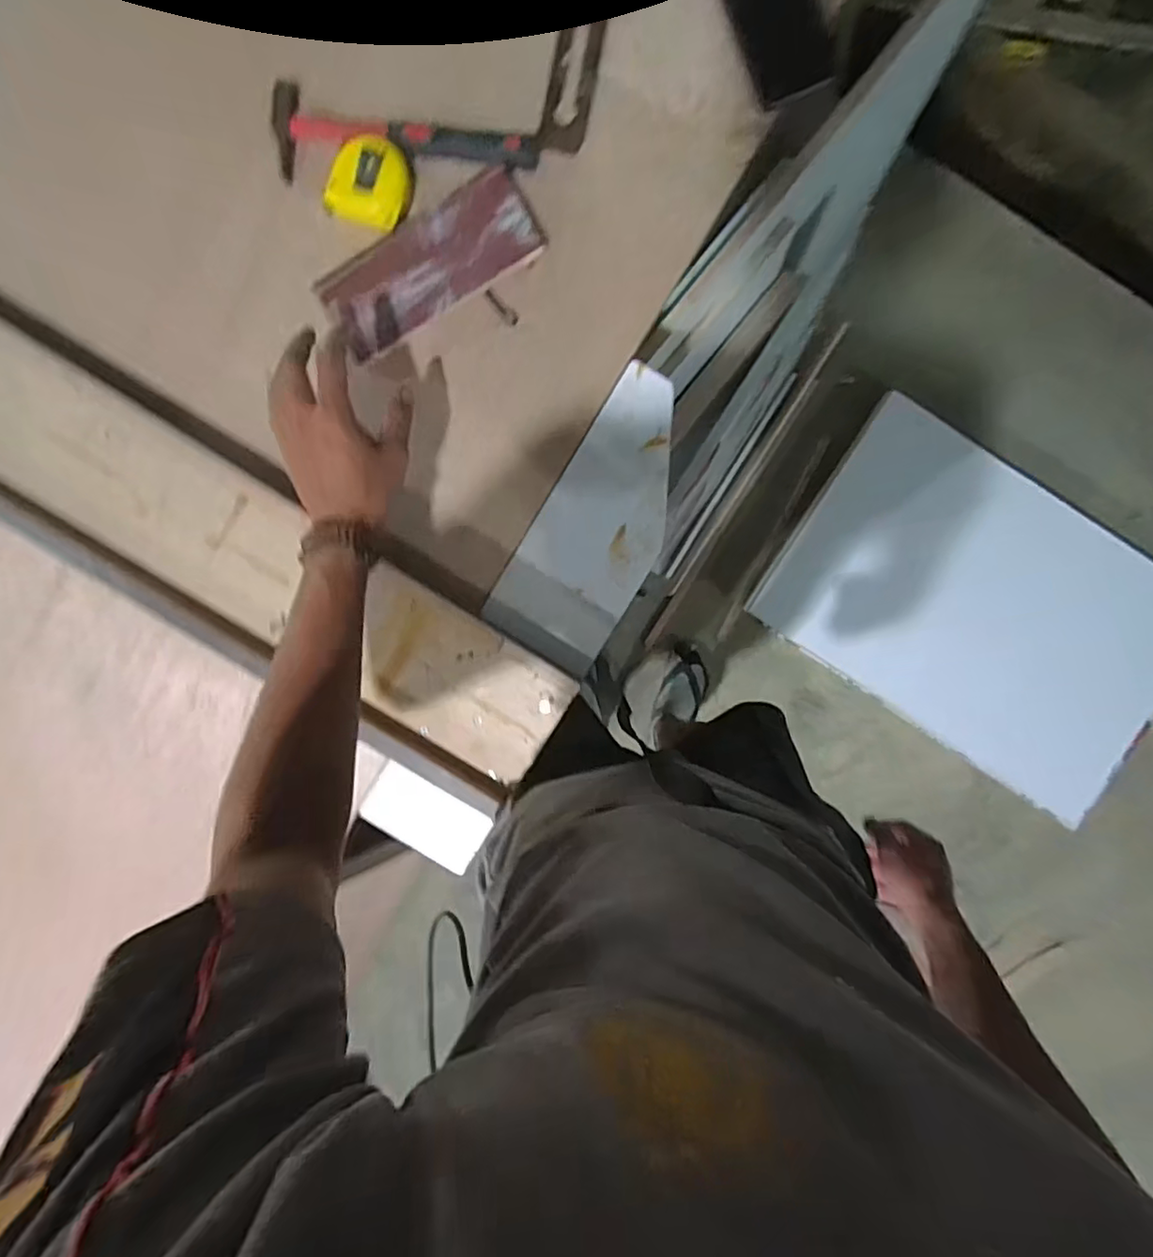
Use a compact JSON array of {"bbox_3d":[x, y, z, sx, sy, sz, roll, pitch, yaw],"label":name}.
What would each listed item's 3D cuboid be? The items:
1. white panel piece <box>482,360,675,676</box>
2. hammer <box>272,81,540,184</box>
[{"bbox_3d":[0.029,-0.102,0.577,0.113,0.011,0.272,31,92,-2],"label":"white panel piece"},{"bbox_3d":[-0.150,-0.435,0.542,0.228,0.024,0.066,3,93,-1],"label":"hammer"}]

